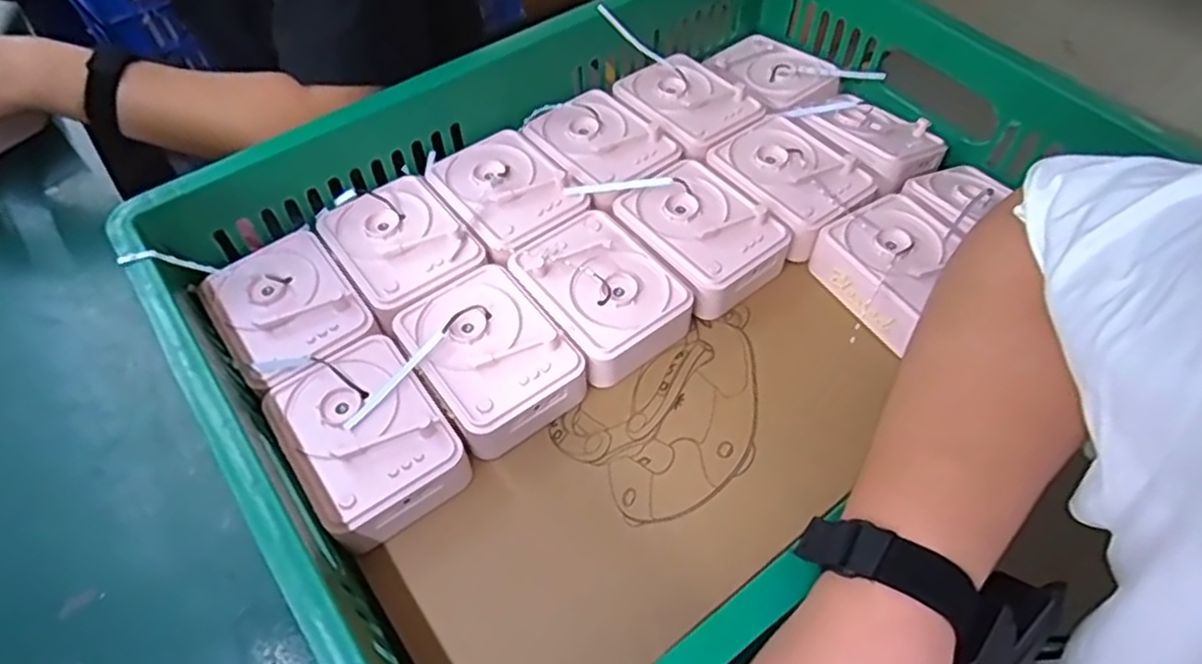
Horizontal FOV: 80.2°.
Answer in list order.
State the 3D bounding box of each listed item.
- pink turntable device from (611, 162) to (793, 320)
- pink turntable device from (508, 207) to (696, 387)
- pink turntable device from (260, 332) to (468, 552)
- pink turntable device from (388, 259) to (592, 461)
[{"bbox_3d":[0.084,-0.081,0.593,0.102,0.047,0.130,-33,62,-21],"label":"pink turntable device"},{"bbox_3d":[-0.001,-0.032,0.560,0.101,0.048,0.129,-34,62,-21],"label":"pink turntable device"},{"bbox_3d":[-0.159,0.073,0.489,0.098,0.048,0.132,-33,62,-21],"label":"pink turntable device"},{"bbox_3d":[-0.082,0.018,0.523,0.102,0.046,0.134,-36,63,-22],"label":"pink turntable device"}]

